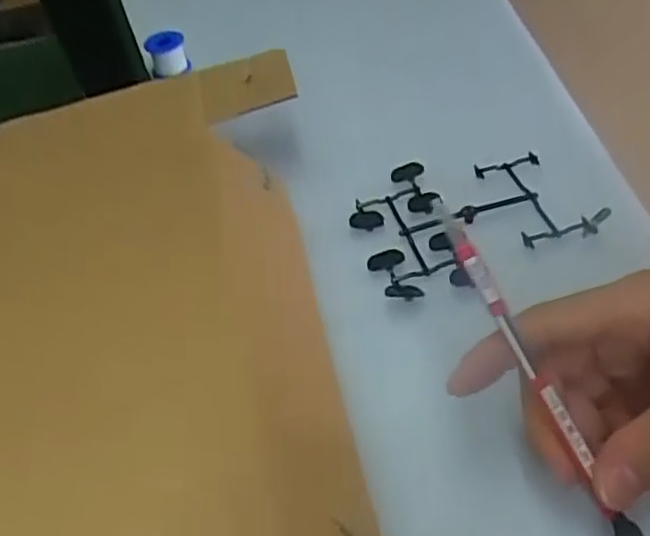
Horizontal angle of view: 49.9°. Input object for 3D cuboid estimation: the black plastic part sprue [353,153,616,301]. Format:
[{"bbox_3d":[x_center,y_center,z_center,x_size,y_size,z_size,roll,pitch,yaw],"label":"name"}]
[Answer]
[{"bbox_3d":[0.079,-0.027,0.378,0.124,0.008,0.083,-19,46,-6],"label":"black plastic part sprue"}]

